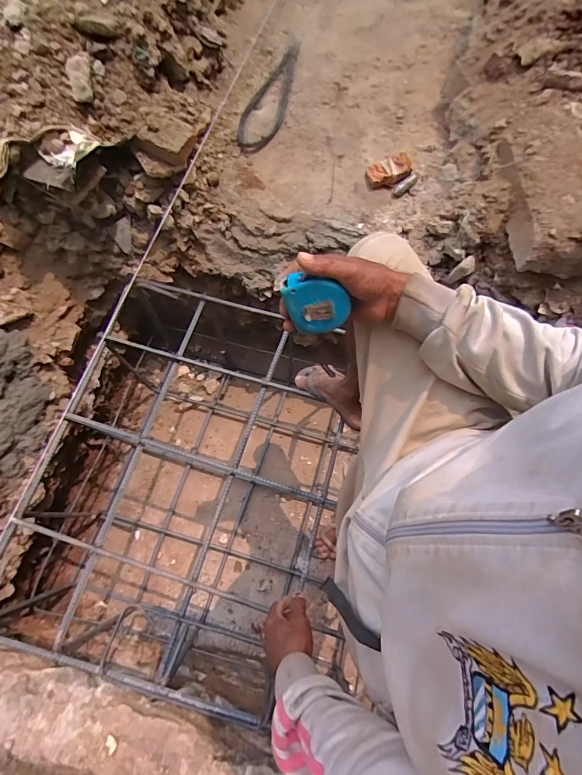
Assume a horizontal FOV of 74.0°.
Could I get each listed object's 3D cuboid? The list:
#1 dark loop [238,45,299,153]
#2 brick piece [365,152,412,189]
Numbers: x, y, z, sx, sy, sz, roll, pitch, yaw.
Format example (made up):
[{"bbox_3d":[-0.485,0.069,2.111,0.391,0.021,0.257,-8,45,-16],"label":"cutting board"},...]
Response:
[{"bbox_3d":[-0.049,-0.785,1.044,0.098,0.024,0.414,20,71,-3],"label":"dark loop"},{"bbox_3d":[0.239,-0.535,0.956,0.108,0.040,0.066,-21,73,-8],"label":"brick piece"}]

